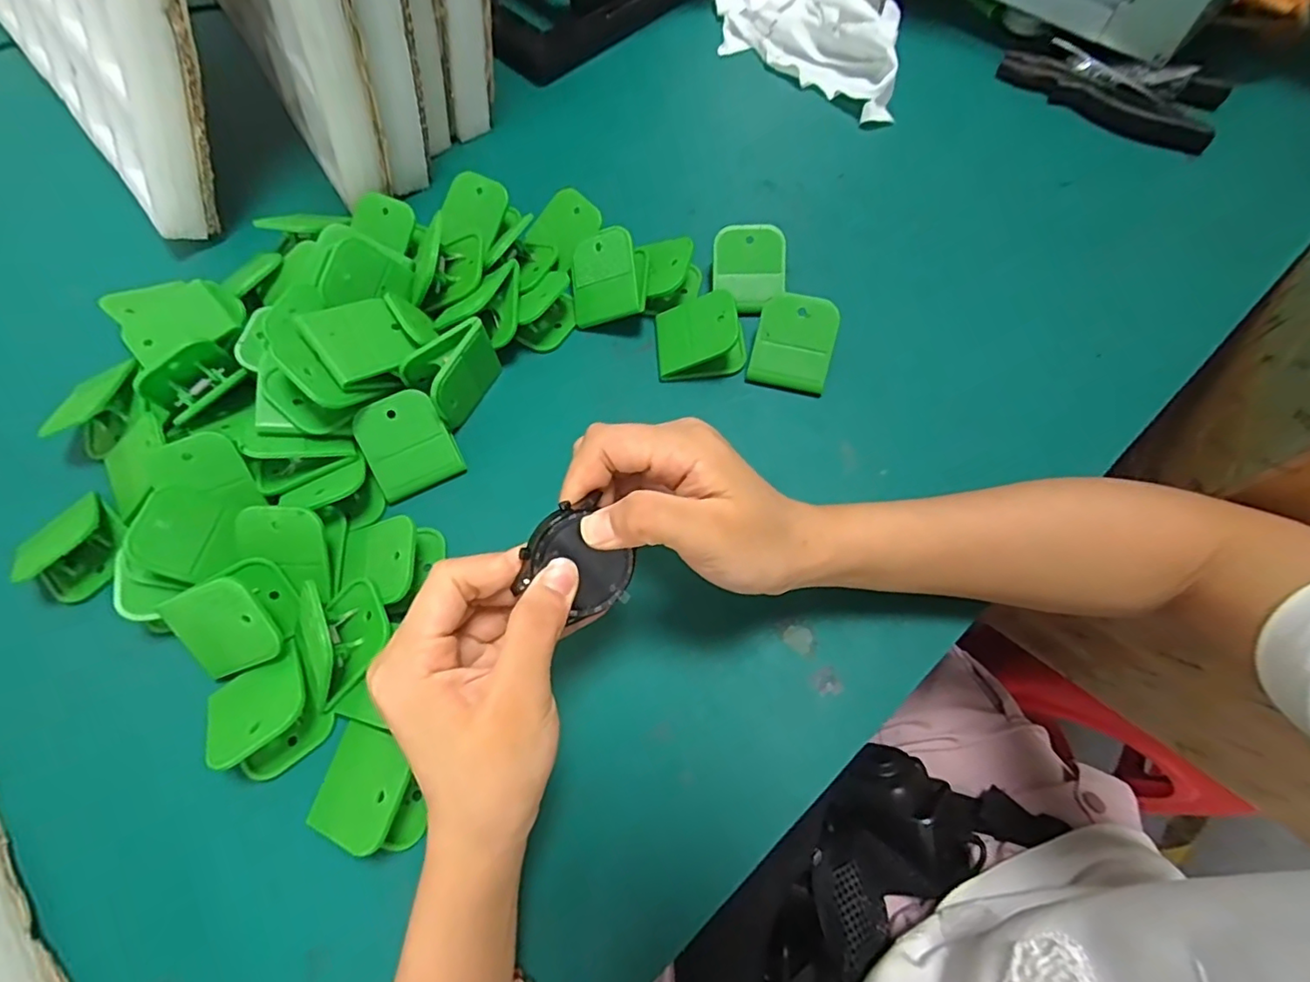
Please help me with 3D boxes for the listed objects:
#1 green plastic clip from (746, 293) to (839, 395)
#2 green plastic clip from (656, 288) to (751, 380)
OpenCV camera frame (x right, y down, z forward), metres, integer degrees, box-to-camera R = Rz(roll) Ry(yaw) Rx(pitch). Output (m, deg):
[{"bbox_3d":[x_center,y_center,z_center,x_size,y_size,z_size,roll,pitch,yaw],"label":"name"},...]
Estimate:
[{"bbox_3d":[0.085,-0.091,0.362,0.046,0.028,0.049,14,69,8],"label":"green plastic clip"},{"bbox_3d":[0.028,-0.098,0.367,0.055,0.030,0.047,1,68,2],"label":"green plastic clip"}]

